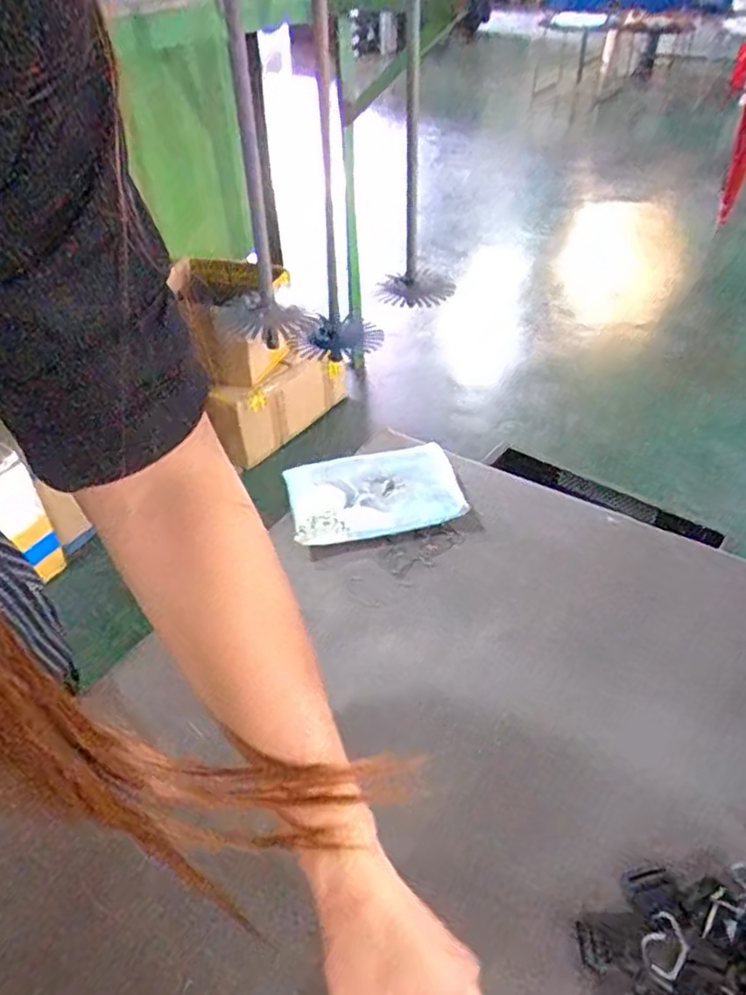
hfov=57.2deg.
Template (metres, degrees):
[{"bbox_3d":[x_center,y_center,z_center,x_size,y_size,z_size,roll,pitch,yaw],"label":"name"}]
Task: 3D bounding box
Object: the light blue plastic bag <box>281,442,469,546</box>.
[{"bbox_3d":[0.002,-0.003,0.668,0.170,0.030,0.117,-14,42,-16],"label":"light blue plastic bag"}]

